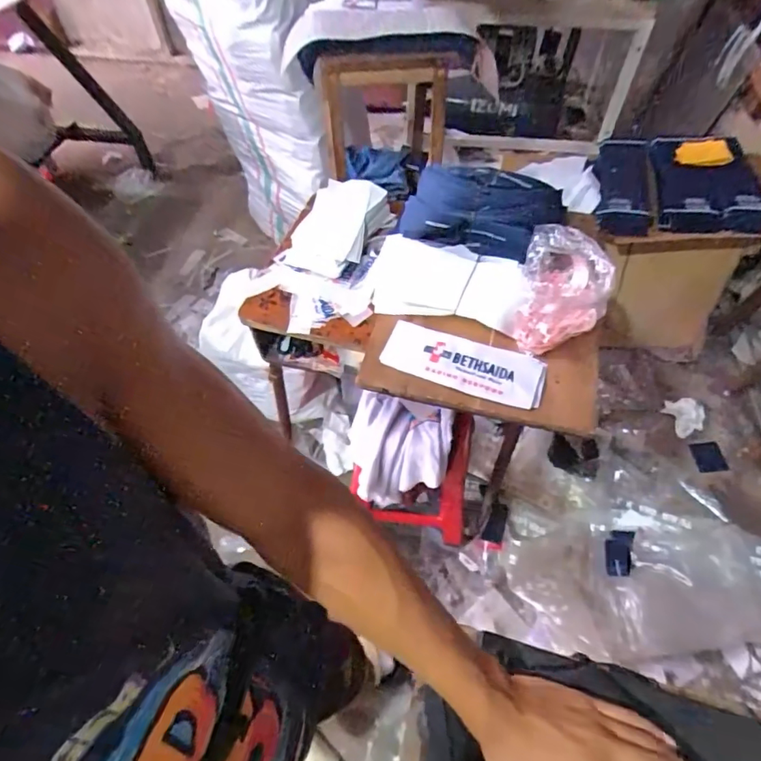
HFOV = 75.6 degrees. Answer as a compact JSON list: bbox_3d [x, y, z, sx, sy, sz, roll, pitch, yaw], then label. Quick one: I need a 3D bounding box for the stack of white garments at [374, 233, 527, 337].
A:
[{"bbox_3d":[0.126,-0.189,0.932,0.280,0.068,0.176,9,54,6],"label":"stack of white garments"}]

